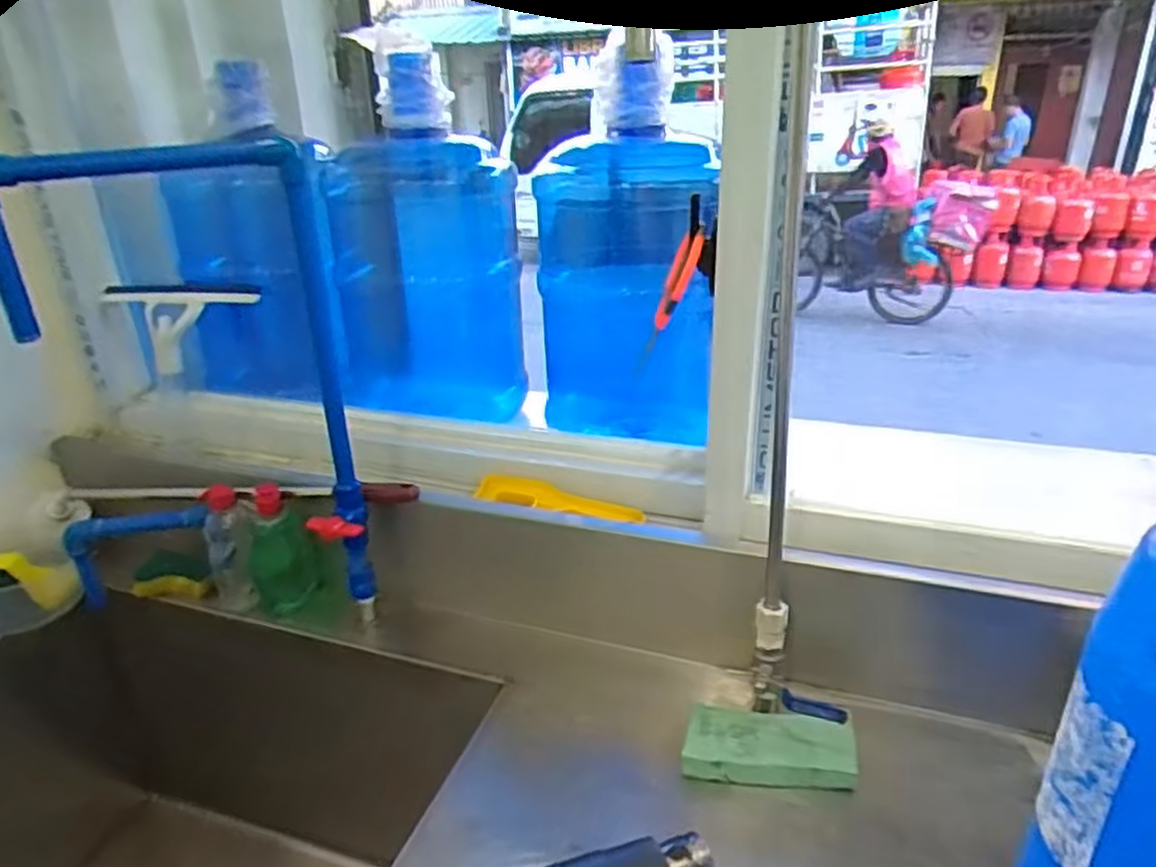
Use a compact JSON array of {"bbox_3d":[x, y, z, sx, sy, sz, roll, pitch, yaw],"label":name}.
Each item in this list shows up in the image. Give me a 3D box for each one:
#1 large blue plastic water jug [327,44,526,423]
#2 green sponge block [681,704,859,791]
[{"bbox_3d":[-0.223,-0.275,1.137,0.255,0.459,0.289,-5,25,-7],"label":"large blue plastic water jug"},{"bbox_3d":[0.173,0.286,0.697,0.148,0.034,0.061,3,25,10],"label":"green sponge block"}]

